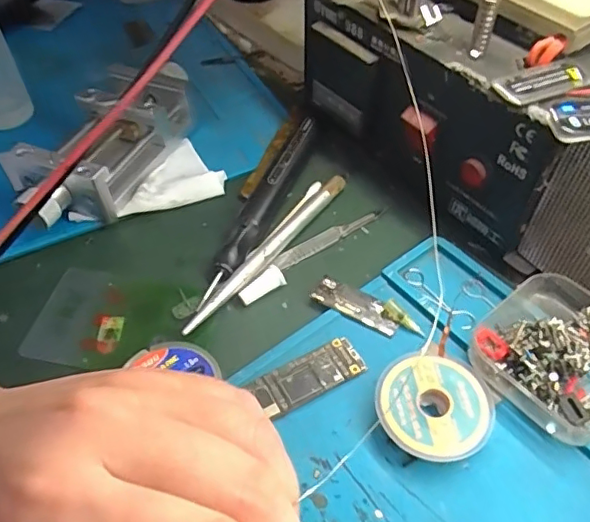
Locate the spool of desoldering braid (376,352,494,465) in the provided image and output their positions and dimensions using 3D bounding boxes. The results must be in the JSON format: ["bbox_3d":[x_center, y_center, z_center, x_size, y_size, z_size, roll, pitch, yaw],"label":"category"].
[{"bbox_3d":[0.055,0.060,0.226,0.044,0.013,0.044,-1,49,1],"label":"spool of desoldering braid"}]

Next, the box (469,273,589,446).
[{"bbox_3d":[0.115,0.037,0.236,0.066,0.025,0.061,-34,56,-24],"label":"box"}]

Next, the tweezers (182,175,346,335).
[{"bbox_3d":[-0.012,-0.006,0.288,0.010,0.009,0.125,28,56,23],"label":"tweezers"}]

